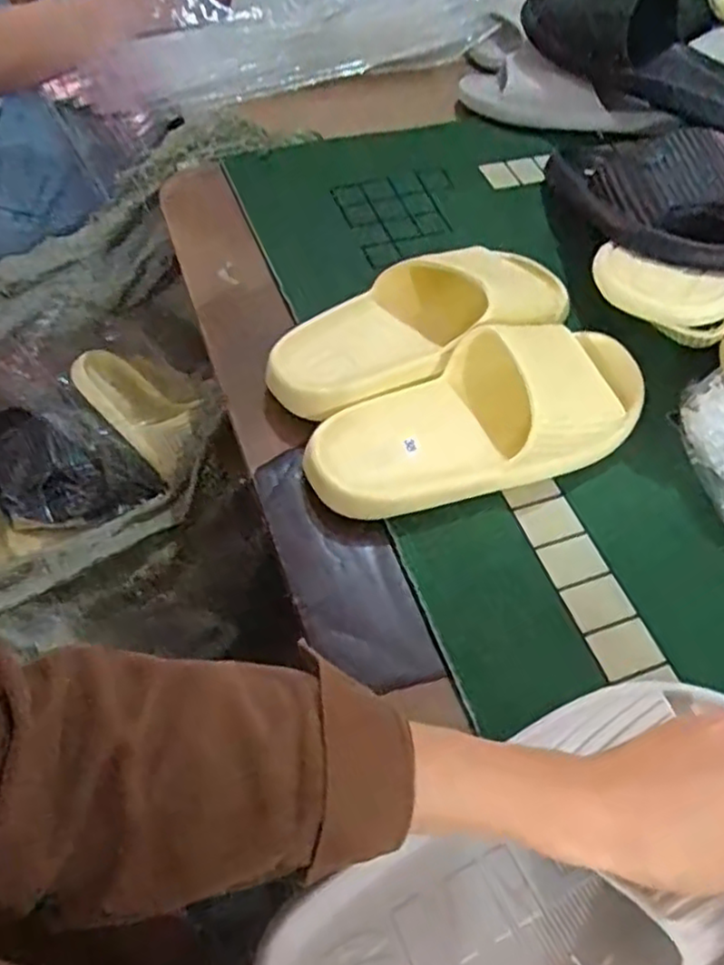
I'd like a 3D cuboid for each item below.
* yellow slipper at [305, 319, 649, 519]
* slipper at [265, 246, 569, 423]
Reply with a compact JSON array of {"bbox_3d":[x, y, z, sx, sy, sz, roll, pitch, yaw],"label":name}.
[{"bbox_3d":[0.083,-0.047,0.467,0.243,0.059,0.098,-16,57,-14],"label":"yellow slipper"},{"bbox_3d":[0.045,-0.120,0.516,0.251,0.069,0.102,-22,59,-18],"label":"slipper"}]

